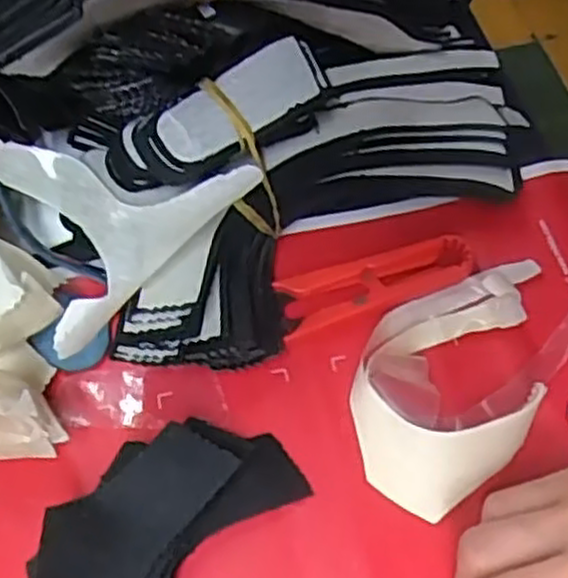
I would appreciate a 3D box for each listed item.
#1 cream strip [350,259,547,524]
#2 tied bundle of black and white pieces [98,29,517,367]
[{"bbox_3d":[0.067,0.028,0.300,0.065,0.021,0.114,26,63,16],"label":"cream strip"},{"bbox_3d":[0.018,-0.052,0.321,0.213,0.069,0.089,-31,63,-16],"label":"tied bundle of black and white pieces"}]

